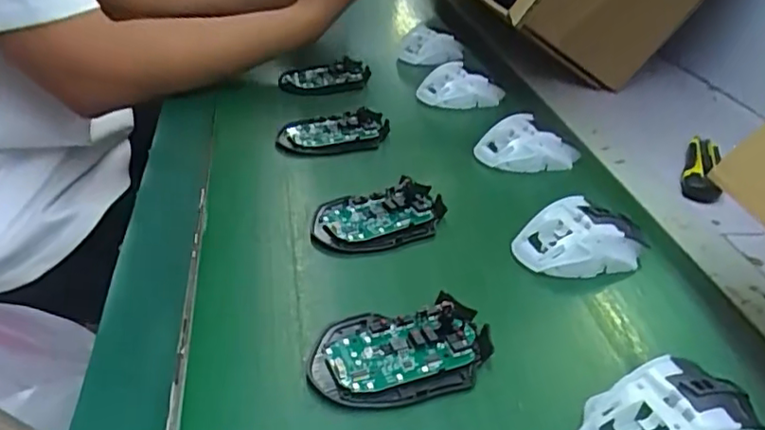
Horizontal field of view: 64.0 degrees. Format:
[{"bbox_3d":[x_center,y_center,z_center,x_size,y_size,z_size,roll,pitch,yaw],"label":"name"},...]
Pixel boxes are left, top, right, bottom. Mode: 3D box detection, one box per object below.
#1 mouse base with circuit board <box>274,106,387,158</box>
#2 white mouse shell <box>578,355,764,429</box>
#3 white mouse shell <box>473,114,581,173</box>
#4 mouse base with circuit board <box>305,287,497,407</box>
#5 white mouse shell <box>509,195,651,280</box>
[{"bbox_3d":[-0.047,-0.084,0.627,0.115,0.018,0.060,-12,37,-26],"label":"mouse base with circuit board"},{"bbox_3d":[0.164,0.115,0.347,0.110,0.033,0.069,-10,36,-23],"label":"white mouse shell"},{"bbox_3d":[0.146,-0.073,0.626,0.101,0.038,0.057,-1,34,-11],"label":"white mouse shell"},{"bbox_3d":[0.013,0.085,0.385,0.114,0.019,0.068,-3,34,-14],"label":"mouse base with circuit board"},{"bbox_3d":[0.159,0.017,0.498,0.107,0.036,0.067,-8,36,-21],"label":"white mouse shell"}]

